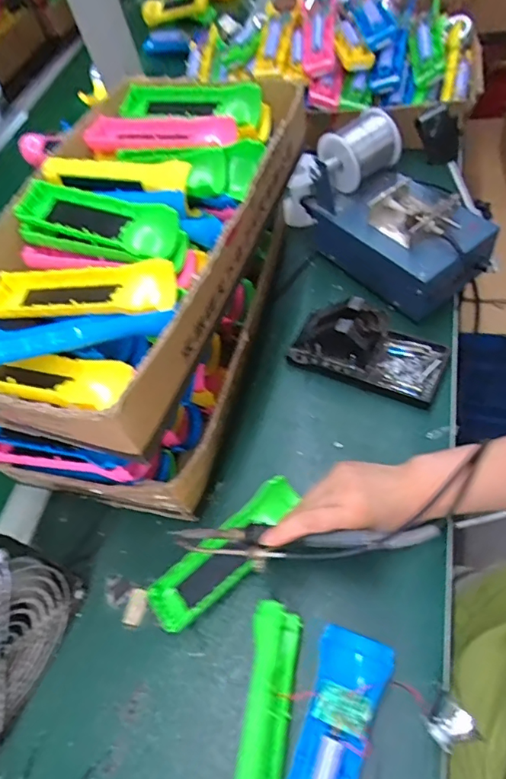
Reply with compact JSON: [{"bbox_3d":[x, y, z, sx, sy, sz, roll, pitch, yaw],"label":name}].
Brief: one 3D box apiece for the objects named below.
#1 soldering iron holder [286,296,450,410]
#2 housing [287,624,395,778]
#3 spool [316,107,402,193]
[{"bbox_3d":[0.121,-0.048,0.522,0.158,0.080,0.076,22,64,21],"label":"soldering iron holder"},{"bbox_3d":[0.058,0.247,0.355,0.049,0.024,0.141,17,61,14],"label":"housing"},{"bbox_3d":[0.119,-0.277,0.572,0.075,0.067,0.075,-17,41,15],"label":"spool"}]

